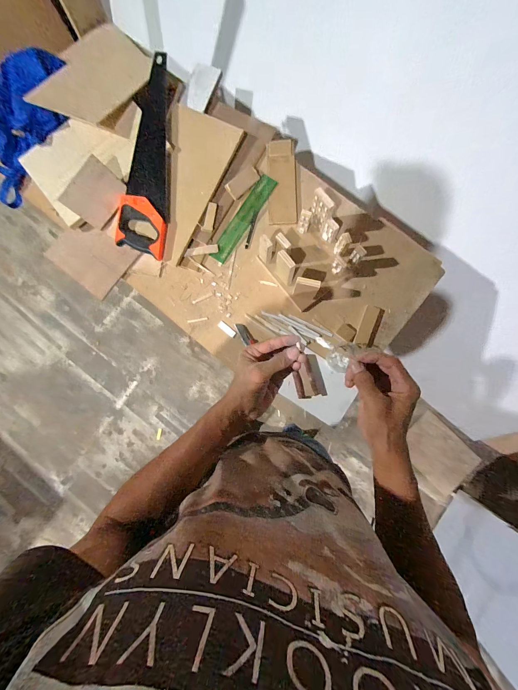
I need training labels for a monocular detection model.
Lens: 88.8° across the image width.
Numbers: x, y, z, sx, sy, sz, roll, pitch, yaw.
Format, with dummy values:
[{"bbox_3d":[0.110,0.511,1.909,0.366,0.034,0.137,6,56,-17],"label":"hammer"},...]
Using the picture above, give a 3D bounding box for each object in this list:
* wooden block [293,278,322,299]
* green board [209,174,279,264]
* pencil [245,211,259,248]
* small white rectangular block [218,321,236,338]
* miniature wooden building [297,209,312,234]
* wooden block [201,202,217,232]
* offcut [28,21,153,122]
[{"bbox_3d":[0.112,-0.133,0.628,0.054,0.086,0.018,17,84,5],"label":"wooden block"},{"bbox_3d":[-0.041,-0.329,0.690,0.045,0.007,0.256,33,87,-1],"label":"green board"},{"bbox_3d":[-0.019,-0.303,0.692,0.013,0.010,0.103,14,83,4],"label":"pencil"},{"bbox_3d":[-0.081,-0.040,0.666,0.051,0.004,0.018,39,86,7],"label":"small white rectangular block"},{"bbox_3d":[0.108,-0.296,0.645,0.027,0.078,0.019,13,83,4],"label":"miniature wooden building"},{"bbox_3d":[-0.122,-0.320,0.663,0.024,0.011,0.074,13,83,4],"label":"wooden block"},{"bbox_3d":[-0.409,-0.681,0.671,0.185,0.012,0.306,33,78,-3],"label":"offcut"}]

